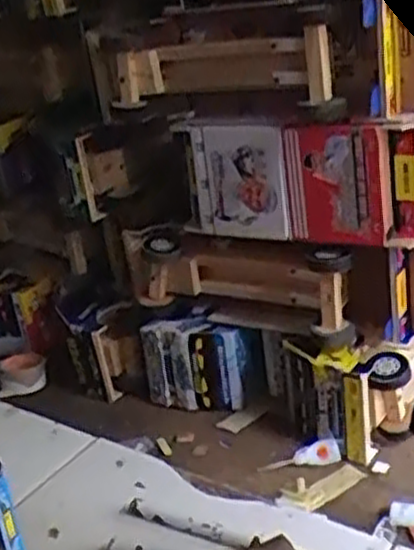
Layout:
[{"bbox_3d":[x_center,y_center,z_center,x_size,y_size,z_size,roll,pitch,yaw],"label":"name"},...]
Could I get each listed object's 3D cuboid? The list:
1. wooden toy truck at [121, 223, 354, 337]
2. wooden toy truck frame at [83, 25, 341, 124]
[{"bbox_3d":[0.030,0.008,1.153,0.386,0.139,0.083,11,31,34],"label":"wooden toy truck"},{"bbox_3d":[-0.009,-0.275,1.045,0.372,0.094,0.065,5,28,25],"label":"wooden toy truck frame"}]

